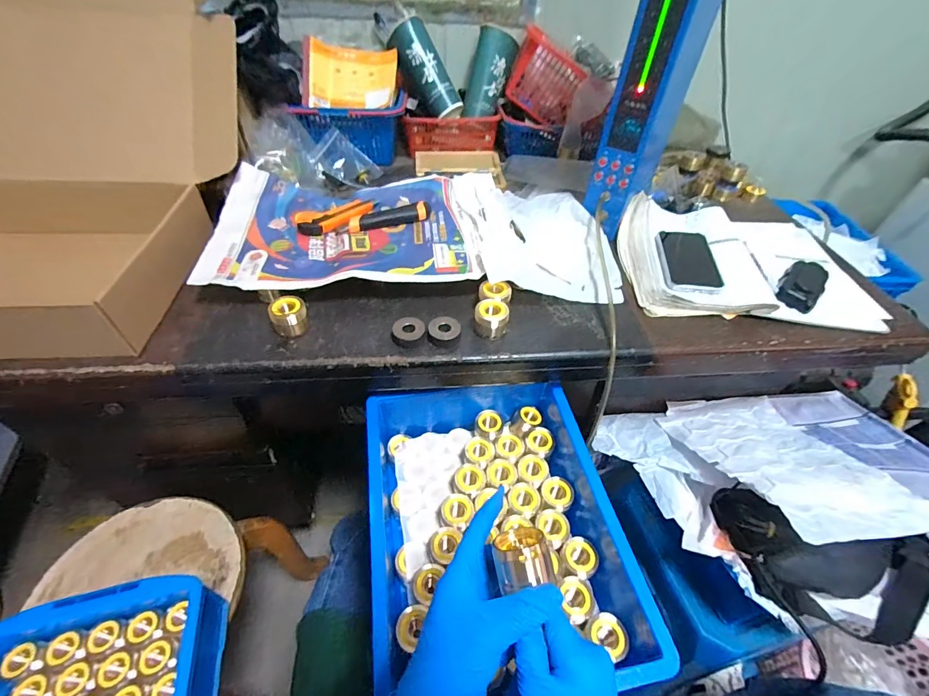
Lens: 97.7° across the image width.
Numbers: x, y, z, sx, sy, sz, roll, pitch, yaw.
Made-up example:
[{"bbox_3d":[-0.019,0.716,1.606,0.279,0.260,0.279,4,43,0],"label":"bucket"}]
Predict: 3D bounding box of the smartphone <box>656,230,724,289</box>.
[{"bbox_3d":[0.343,-0.137,0.625,0.076,0.014,0.140,9,48,6],"label":"smartphone"}]

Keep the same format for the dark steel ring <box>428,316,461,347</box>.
[{"bbox_3d":[-0.024,-0.021,0.503,0.040,0.021,0.033,-6,48,-8],"label":"dark steel ring"}]

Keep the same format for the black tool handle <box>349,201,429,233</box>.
[{"bbox_3d":[-0.113,-0.204,0.630,0.134,0.019,0.028,-18,51,-19],"label":"black tool handle"}]

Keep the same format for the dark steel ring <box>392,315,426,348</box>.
[{"bbox_3d":[-0.069,-0.018,0.503,0.041,0.019,0.039,2,47,-2],"label":"dark steel ring"}]

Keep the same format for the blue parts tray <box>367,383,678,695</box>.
[{"bbox_3d":[0.026,0.198,0.488,0.261,0.108,0.356,-7,48,-10],"label":"blue parts tray"}]

